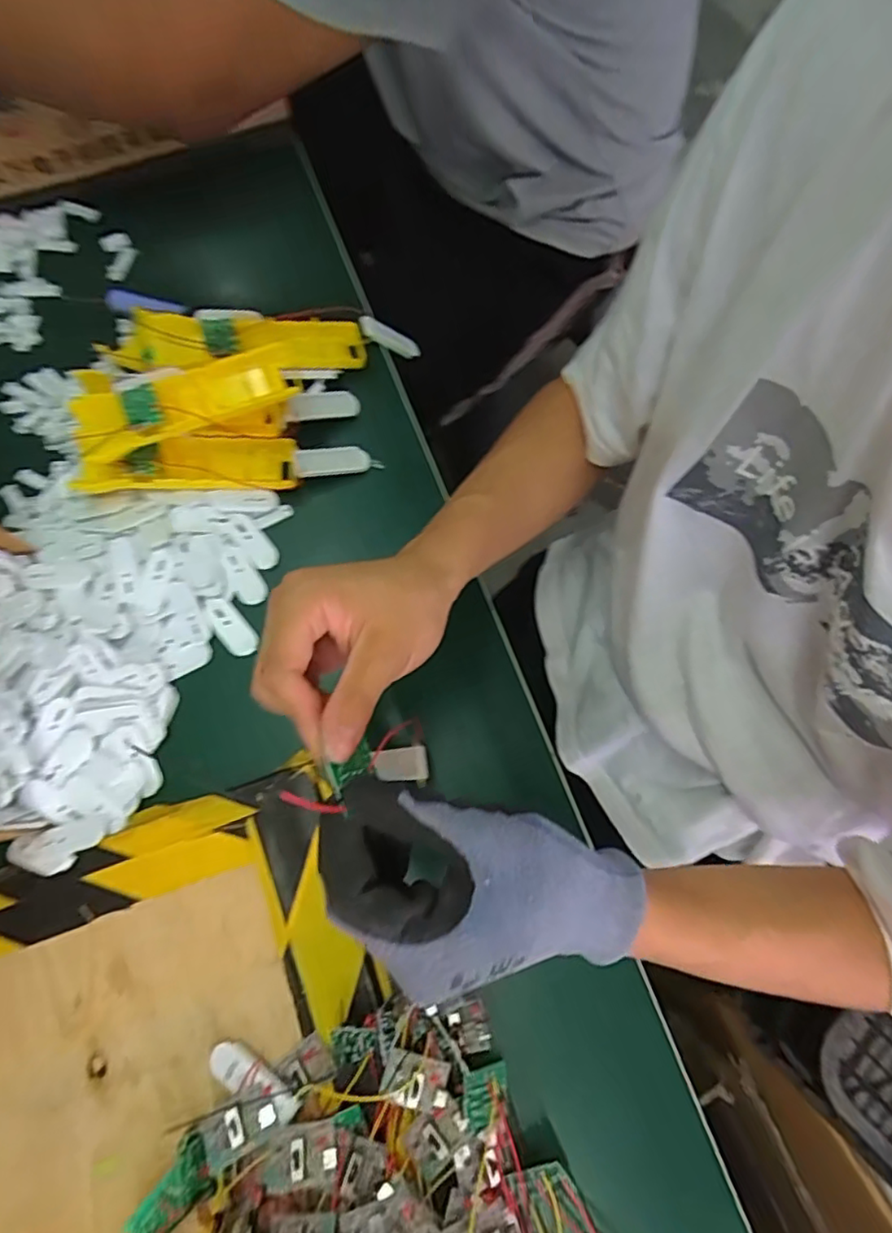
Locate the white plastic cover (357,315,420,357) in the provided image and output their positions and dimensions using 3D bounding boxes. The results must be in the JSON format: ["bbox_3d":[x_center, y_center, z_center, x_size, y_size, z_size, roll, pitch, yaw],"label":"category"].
[{"bbox_3d":[-0.049,-0.246,0.531,0.066,0.009,0.017,9,64,-44],"label":"white plastic cover"}]

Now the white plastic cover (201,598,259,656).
[{"bbox_3d":[-0.161,0.007,0.444,0.023,0.009,0.050,-39,76,-10],"label":"white plastic cover"}]

